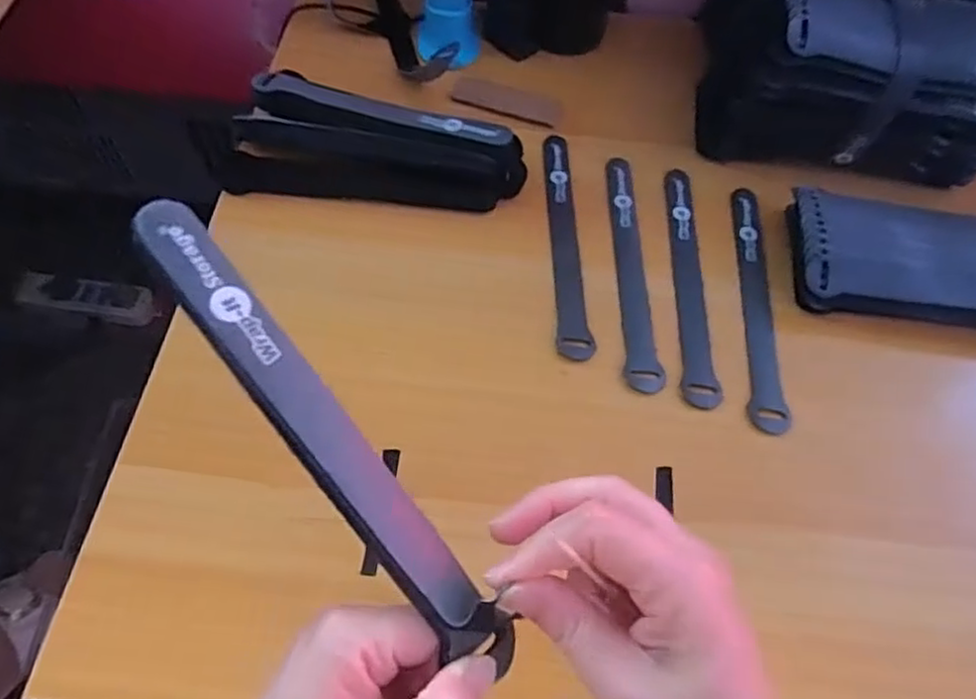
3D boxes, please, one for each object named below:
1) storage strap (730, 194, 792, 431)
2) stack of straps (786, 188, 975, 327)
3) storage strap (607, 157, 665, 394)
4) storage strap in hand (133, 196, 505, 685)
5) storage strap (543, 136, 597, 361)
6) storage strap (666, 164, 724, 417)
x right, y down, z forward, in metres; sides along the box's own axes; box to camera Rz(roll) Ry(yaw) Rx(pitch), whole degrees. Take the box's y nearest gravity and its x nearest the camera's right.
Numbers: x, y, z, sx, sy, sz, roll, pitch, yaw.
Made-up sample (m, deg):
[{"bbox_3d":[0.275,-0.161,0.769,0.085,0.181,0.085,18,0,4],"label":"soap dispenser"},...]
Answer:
[{"bbox_3d":[0.188,-0.036,0.477,0.025,0.008,0.205,3,58,9],"label":"storage strap"},{"bbox_3d":[0.320,-0.064,0.477,0.229,0.037,0.095,3,60,-1],"label":"stack of straps"},{"bbox_3d":[0.103,-0.063,0.486,0.024,0.004,0.204,3,60,-1],"label":"storage strap"},{"bbox_3d":[-0.055,0.031,0.236,0.022,0.016,0.195,-38,90,-24],"label":"storage strap in hand"},{"bbox_3d":[0.057,-0.083,0.496,0.023,0.004,0.205,1,60,-2],"label":"storage strap"},{"bbox_3d":[0.142,-0.053,0.483,0.023,0.004,0.208,6,60,1],"label":"storage strap"}]

